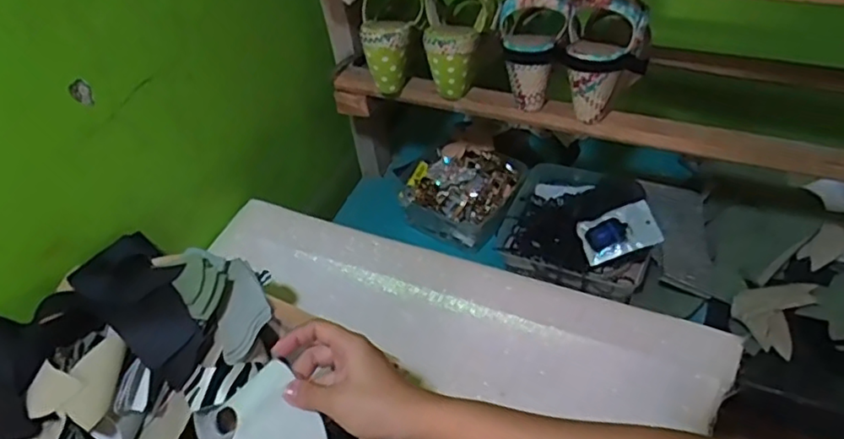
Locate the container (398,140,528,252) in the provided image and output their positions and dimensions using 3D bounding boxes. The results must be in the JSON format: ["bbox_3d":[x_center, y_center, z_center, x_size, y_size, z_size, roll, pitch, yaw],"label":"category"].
[{"bbox_3d":[0.062,-0.042,0.947,0.155,0.062,0.149,20,52,24],"label":"container"}]

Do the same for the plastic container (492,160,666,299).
[{"bbox_3d":[0.219,0.004,0.862,0.201,0.062,0.201,16,51,21],"label":"plastic container"}]

